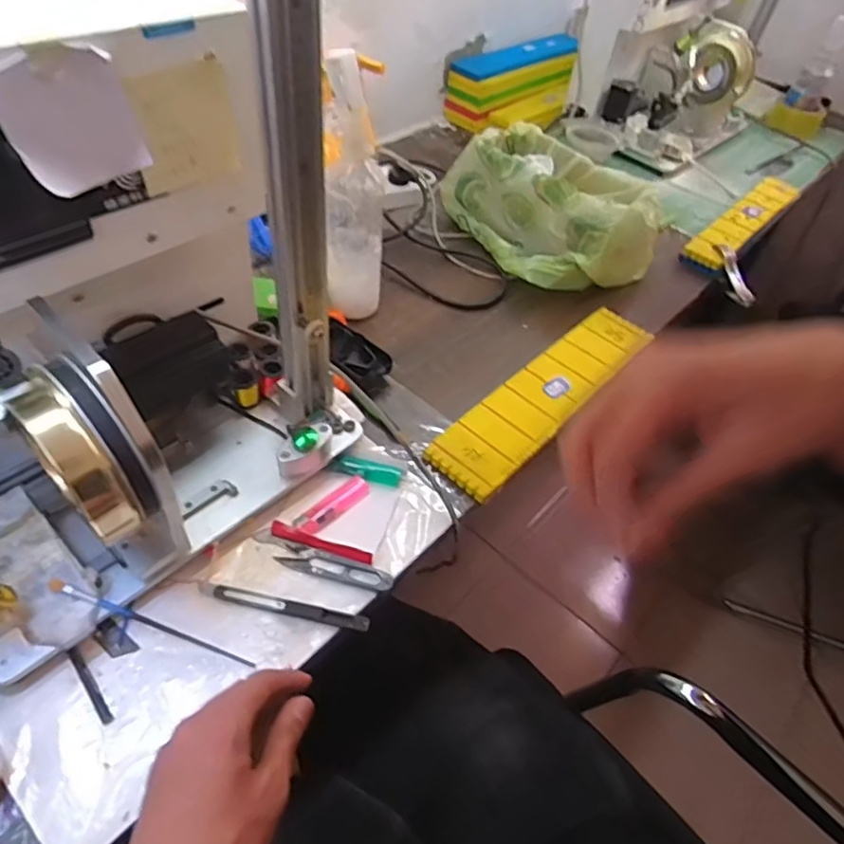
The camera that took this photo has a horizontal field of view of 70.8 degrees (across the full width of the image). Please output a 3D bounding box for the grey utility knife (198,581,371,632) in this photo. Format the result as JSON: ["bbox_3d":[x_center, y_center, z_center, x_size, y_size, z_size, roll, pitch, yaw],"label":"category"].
[{"bbox_3d":[-0.113,0.149,0.485,0.143,0.008,0.012,12,49,5],"label":"grey utility knife"}]

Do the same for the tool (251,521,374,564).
[{"bbox_3d":[-0.095,0.106,0.520,0.105,0.008,0.016,16,50,8],"label":"tool"}]

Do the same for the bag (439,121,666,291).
[{"bbox_3d":[0.171,-0.298,0.819,0.199,0.108,0.275,-20,54,-21],"label":"bag"}]

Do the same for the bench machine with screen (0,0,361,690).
[{"bbox_3d":[-0.234,-0.059,0.418,0.242,0.350,0.342,36,55,23],"label":"bench machine with screen"}]

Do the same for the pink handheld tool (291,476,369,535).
[{"bbox_3d":[-0.081,0.075,0.543,0.024,0.008,0.079,37,55,24],"label":"pink handheld tool"}]

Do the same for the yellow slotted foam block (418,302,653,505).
[{"bbox_3d":[0.143,-0.037,0.659,0.081,0.024,0.329,36,55,23],"label":"yellow slotted foam block"}]

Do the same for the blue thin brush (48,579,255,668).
[{"bbox_3d":[-0.207,0.155,0.456,0.164,0.012,0.008,23,50,-2],"label":"blue thin brush"}]

